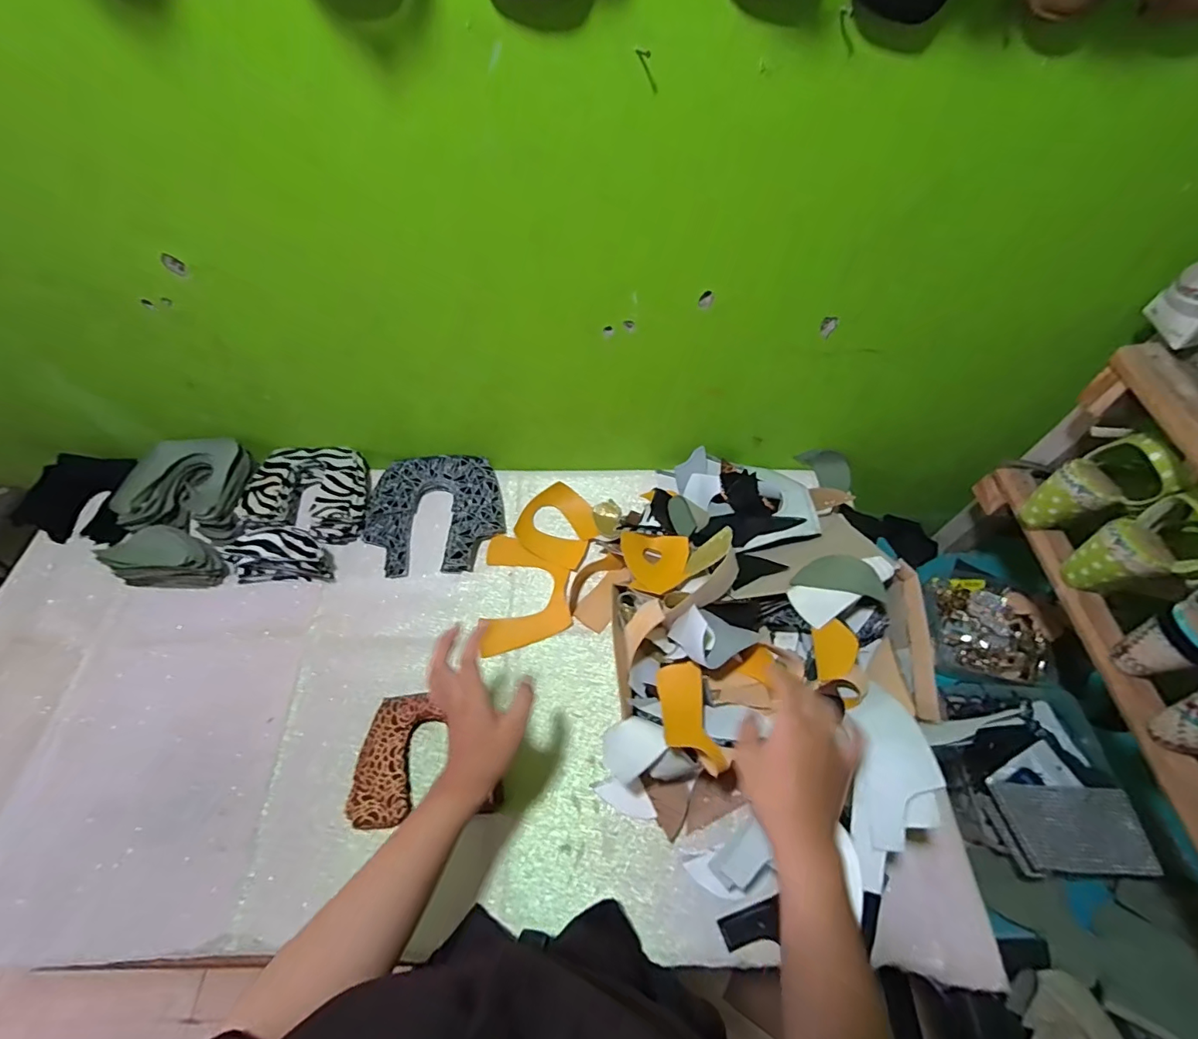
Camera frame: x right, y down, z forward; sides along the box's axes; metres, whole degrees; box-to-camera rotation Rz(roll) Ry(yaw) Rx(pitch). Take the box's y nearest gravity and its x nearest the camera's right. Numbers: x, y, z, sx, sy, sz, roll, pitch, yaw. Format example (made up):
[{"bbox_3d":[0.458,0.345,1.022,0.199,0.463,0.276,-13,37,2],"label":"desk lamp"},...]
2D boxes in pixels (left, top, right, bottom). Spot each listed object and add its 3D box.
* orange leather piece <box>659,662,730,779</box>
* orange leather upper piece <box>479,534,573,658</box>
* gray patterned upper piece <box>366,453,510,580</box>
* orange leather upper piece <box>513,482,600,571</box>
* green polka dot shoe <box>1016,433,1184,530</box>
[{"bbox_3d":[0.087,0.195,0.502,0.049,0.027,0.127,-7,31,-6],"label":"orange leather piece"},{"bbox_3d":[-0.097,0.101,0.690,0.116,0.018,0.162,2,58,-1],"label":"orange leather upper piece"},{"bbox_3d":[-0.240,-0.010,0.743,0.192,0.036,0.180,-6,58,-5],"label":"gray patterned upper piece"},{"bbox_3d":[-0.058,0.008,0.743,0.111,0.029,0.109,28,61,15],"label":"orange leather upper piece"},{"bbox_3d":[0.552,-0.042,0.578,0.058,0.147,0.088,12,54,-26],"label":"green polka dot shoe"}]

